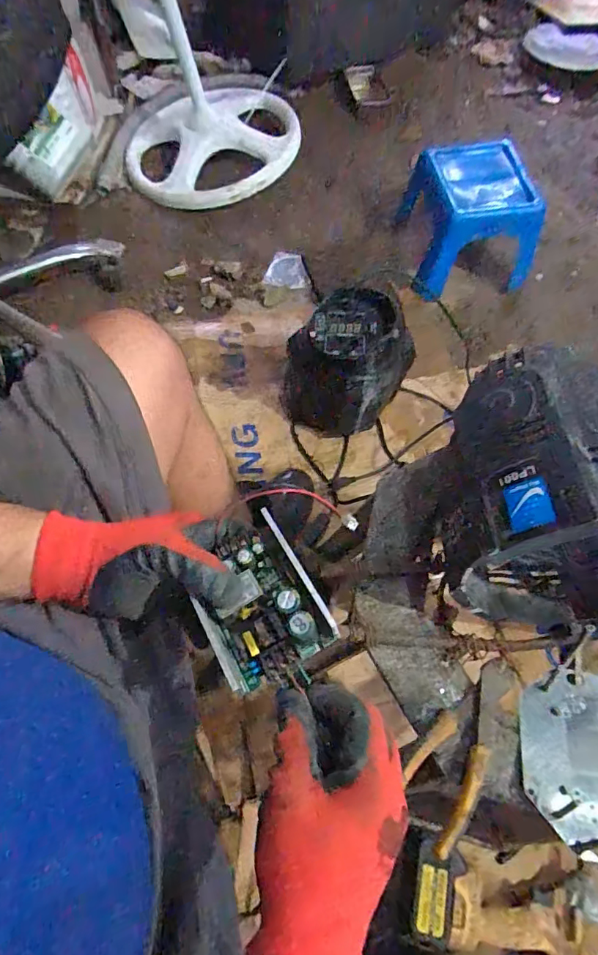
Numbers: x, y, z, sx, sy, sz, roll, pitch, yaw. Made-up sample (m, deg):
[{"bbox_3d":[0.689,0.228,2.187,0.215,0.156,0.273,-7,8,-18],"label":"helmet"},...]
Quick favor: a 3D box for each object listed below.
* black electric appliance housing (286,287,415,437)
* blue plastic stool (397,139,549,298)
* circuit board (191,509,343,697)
[{"bbox_3d":[0.100,-0.194,0.904,0.157,0.247,0.165,29,65,12],"label":"black electric appliance housing"},{"bbox_3d":[0.403,-0.636,1.178,0.272,0.223,0.310,-14,64,-10],"label":"blue plastic stool"},{"bbox_3d":[-0.033,0.086,0.352,0.081,0.040,0.114,-26,67,-15],"label":"circuit board"}]

